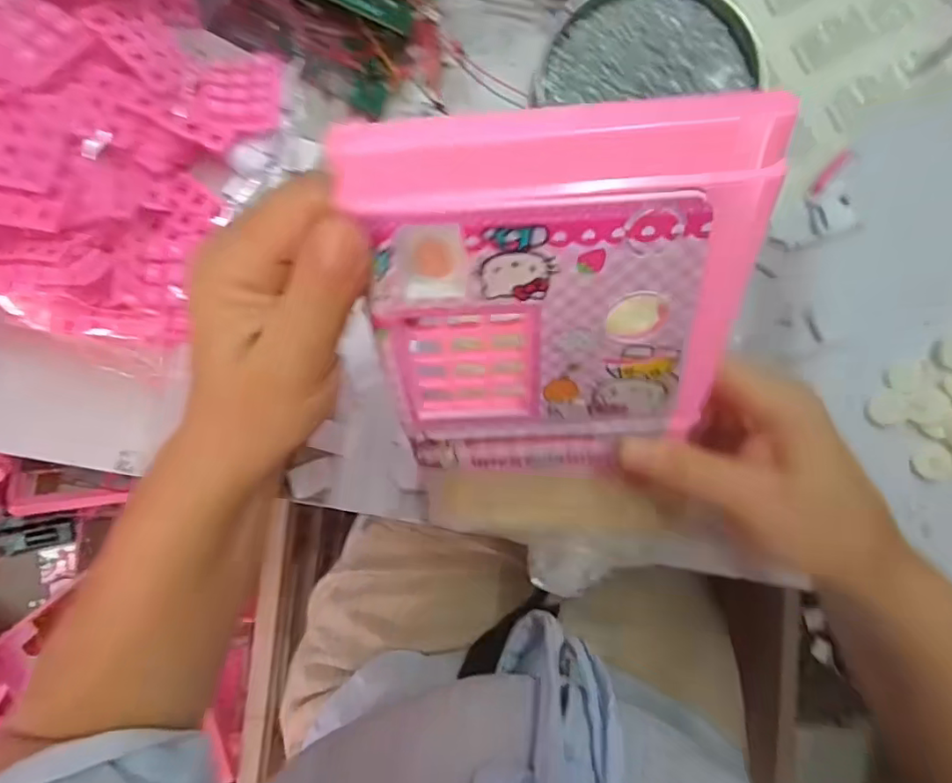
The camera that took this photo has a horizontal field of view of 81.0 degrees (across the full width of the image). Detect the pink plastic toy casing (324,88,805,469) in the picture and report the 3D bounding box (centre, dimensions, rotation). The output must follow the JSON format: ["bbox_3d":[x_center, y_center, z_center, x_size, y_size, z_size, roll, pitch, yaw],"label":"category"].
[{"bbox_3d":[0.030,-0.022,0.209,0.125,0.156,0.022,-2,50,5],"label":"pink plastic toy casing"}]

